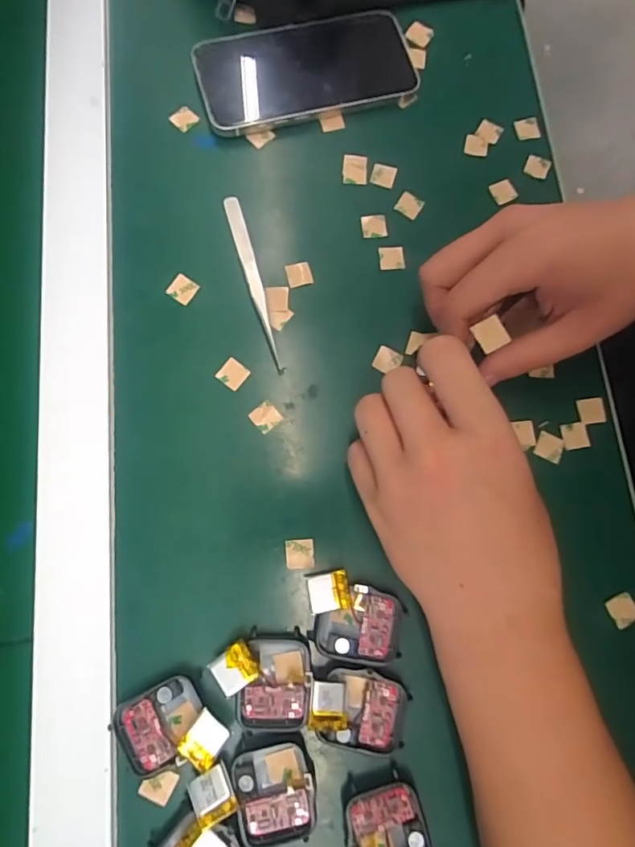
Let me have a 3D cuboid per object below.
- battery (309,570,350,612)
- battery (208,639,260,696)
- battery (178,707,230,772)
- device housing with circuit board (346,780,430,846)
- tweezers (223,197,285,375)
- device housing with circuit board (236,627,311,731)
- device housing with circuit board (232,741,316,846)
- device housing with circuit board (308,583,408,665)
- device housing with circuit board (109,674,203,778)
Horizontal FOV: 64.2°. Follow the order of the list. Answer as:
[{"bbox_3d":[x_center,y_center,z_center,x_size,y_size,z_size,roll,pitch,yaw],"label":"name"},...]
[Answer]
[{"bbox_3d":[0.006,0.088,0.265,0.021,0.009,0.019,-9,79,-3],"label":"battery"},{"bbox_3d":[-0.042,0.121,0.251,0.020,0.005,0.020,-30,72,-11],"label":"battery"},{"bbox_3d":[-0.054,0.152,0.243,0.018,0.005,0.021,40,68,2],"label":"battery"},{"bbox_3d":[0.034,0.197,0.239,0.037,0.026,0.041,-10,79,-4],"label":"device housing with circuit board"},{"bbox_3d":[-0.039,-0.088,0.313,0.011,0.007,0.121,-16,79,-5],"label":"tweezers"},{"bbox_3d":[-0.022,0.131,0.259,0.037,0.011,0.045,1,78,-1],"label":"device housing with circuit board"},{"bbox_3d":[-0.021,0.181,0.248,0.037,0.011,0.041,-9,79,-4],"label":"device housing with circuit board"},{"bbox_3d":[0.022,0.105,0.268,0.046,0.013,0.037,8,78,0],"label":"device housing with circuit board"},{"bbox_3d":[-0.078,0.149,0.252,0.041,0.009,0.035,-29,80,-7],"label":"device housing with circuit board"}]

